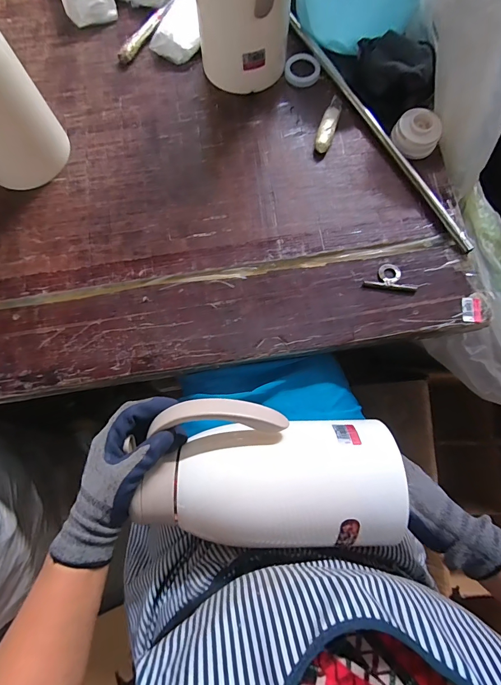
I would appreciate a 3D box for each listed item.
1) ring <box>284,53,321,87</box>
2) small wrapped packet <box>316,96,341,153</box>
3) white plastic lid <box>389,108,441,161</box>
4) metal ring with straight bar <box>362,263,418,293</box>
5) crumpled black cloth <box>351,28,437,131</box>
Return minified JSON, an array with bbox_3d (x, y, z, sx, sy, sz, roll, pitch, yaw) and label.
[{"bbox_3d":[0.084,-0.441,0.554,0.057,0.010,0.059,0,77,-1],"label":"ring"},{"bbox_3d":[0.121,-0.338,0.530,0.023,0.015,0.108,17,77,3],"label":"small wrapped packet"},{"bbox_3d":[0.245,-0.306,0.509,0.068,0.036,0.065,0,77,-1],"label":"white plastic lid"},{"bbox_3d":[0.194,-0.092,0.474,0.066,0.012,0.041,12,77,2],"label":"metal ring with straight bar"},{"bbox_3d":[0.209,-0.407,0.520,0.089,0.066,0.124,-18,78,-5],"label":"crumpled black cloth"}]

